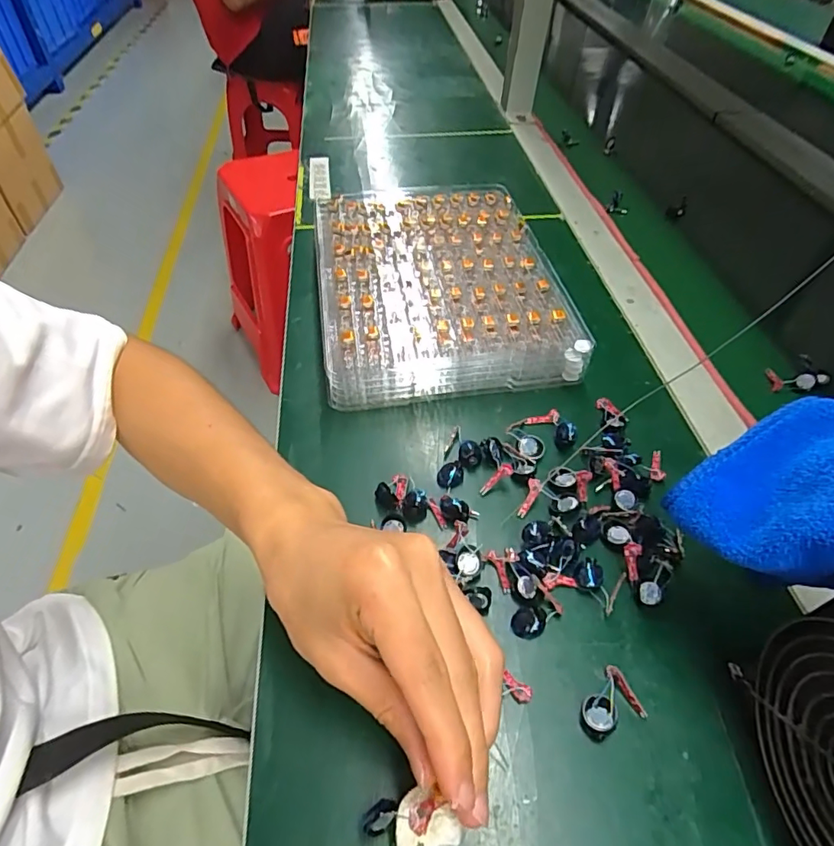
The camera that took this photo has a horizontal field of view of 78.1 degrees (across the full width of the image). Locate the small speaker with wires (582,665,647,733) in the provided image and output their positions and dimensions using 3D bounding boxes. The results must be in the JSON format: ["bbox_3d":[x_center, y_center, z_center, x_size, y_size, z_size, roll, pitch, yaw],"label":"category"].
[{"bbox_3d":[0.094,0.139,0.253,0.029,0.008,0.024,-22,52,-18],"label":"small speaker with wires"}]

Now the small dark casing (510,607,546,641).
[{"bbox_3d":[0.061,0.108,0.278,0.019,0.009,0.015,-10,50,-9],"label":"small dark casing"}]

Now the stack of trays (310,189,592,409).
[{"bbox_3d":[0.013,-0.127,0.458,0.197,0.045,0.258,-7,49,-7],"label":"stack of trays"}]

